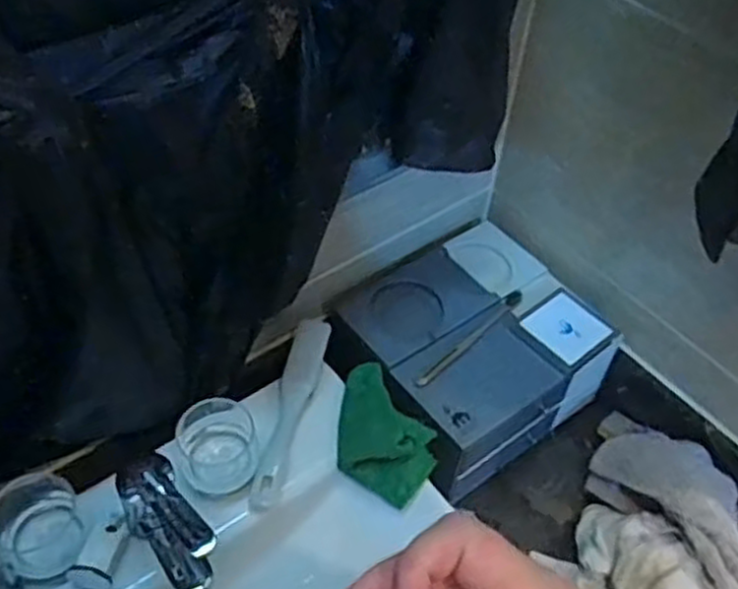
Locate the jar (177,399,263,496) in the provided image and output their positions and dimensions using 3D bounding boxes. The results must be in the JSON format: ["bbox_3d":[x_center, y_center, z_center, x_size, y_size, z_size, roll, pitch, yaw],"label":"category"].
[{"bbox_3d":[-0.142,0.145,0.721,0.072,0.066,0.064,-8,49,-11],"label":"jar"}]

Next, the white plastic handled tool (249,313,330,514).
[{"bbox_3d":[-0.078,0.113,0.760,0.034,0.028,0.208,10,49,5],"label":"white plastic handled tool"}]

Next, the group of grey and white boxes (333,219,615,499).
[{"bbox_3d":[0.122,0.064,0.897,0.248,0.119,0.231,-29,56,-26],"label":"group of grey and white boxes"}]

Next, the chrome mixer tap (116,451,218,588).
[{"bbox_3d":[-0.165,0.193,0.623,0.050,0.074,0.114,-25,55,-24],"label":"chrome mixer tap"}]

